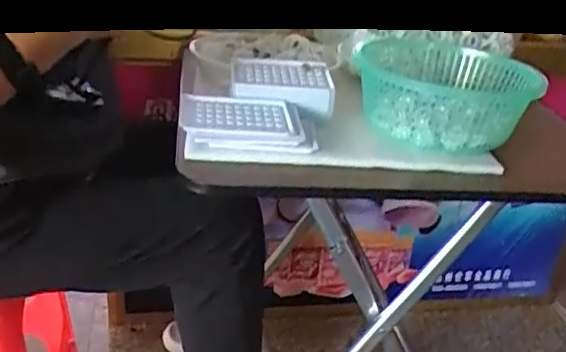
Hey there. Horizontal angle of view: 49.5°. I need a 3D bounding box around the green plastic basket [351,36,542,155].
[{"bbox_3d":[0.209,-0.126,0.852,0.204,0.090,0.264,7,26,3],"label":"green plastic basket"}]

